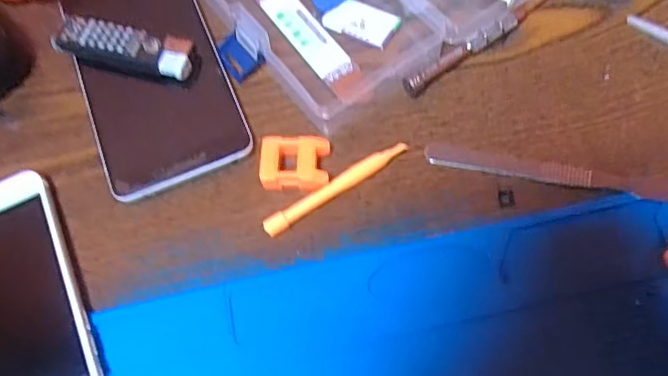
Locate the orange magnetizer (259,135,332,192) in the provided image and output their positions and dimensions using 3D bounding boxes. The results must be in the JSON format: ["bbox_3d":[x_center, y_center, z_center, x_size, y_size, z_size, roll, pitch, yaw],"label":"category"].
[{"bbox_3d":[-0.019,-0.013,0.301,0.034,0.013,0.028,-1,65,3],"label":"orange magnetizer"}]

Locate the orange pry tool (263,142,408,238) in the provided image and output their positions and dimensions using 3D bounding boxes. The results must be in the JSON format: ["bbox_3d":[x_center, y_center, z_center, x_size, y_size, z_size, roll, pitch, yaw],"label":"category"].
[{"bbox_3d":[0.001,-0.001,0.298,0.082,0.006,0.009,-33,67,-11],"label":"orange pry tool"}]

